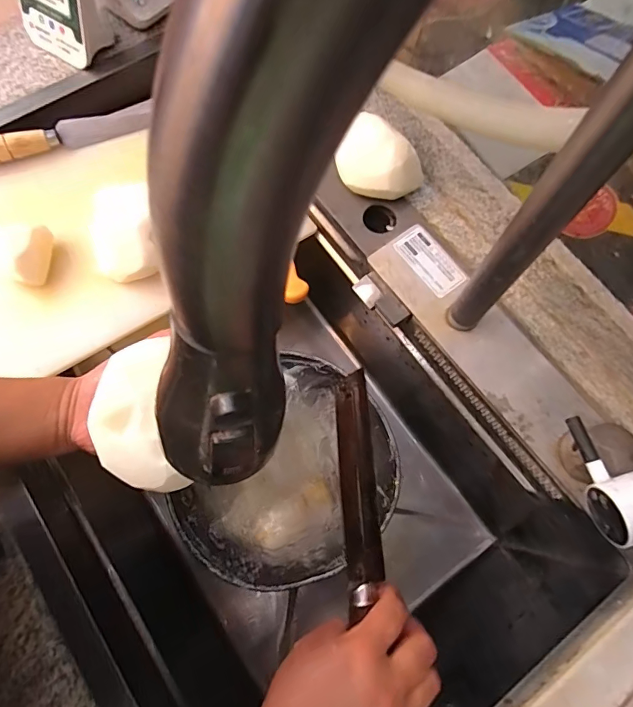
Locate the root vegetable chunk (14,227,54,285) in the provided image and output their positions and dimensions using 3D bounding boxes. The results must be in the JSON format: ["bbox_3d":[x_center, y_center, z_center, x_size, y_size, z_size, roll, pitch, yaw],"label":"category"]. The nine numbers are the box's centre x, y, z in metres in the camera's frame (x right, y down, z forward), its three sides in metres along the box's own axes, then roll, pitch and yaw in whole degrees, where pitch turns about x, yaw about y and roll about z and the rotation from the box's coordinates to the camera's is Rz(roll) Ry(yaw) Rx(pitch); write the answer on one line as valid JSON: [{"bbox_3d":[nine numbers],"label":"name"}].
[{"bbox_3d":[-0.274,-0.095,0.431,0.021,0.019,0.057,25,100,8],"label":"root vegetable chunk"}]

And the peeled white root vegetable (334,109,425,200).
[{"bbox_3d":[0.061,-0.186,0.441,0.076,0.069,0.053,37,75,9],"label":"peeled white root vegetable"}]

